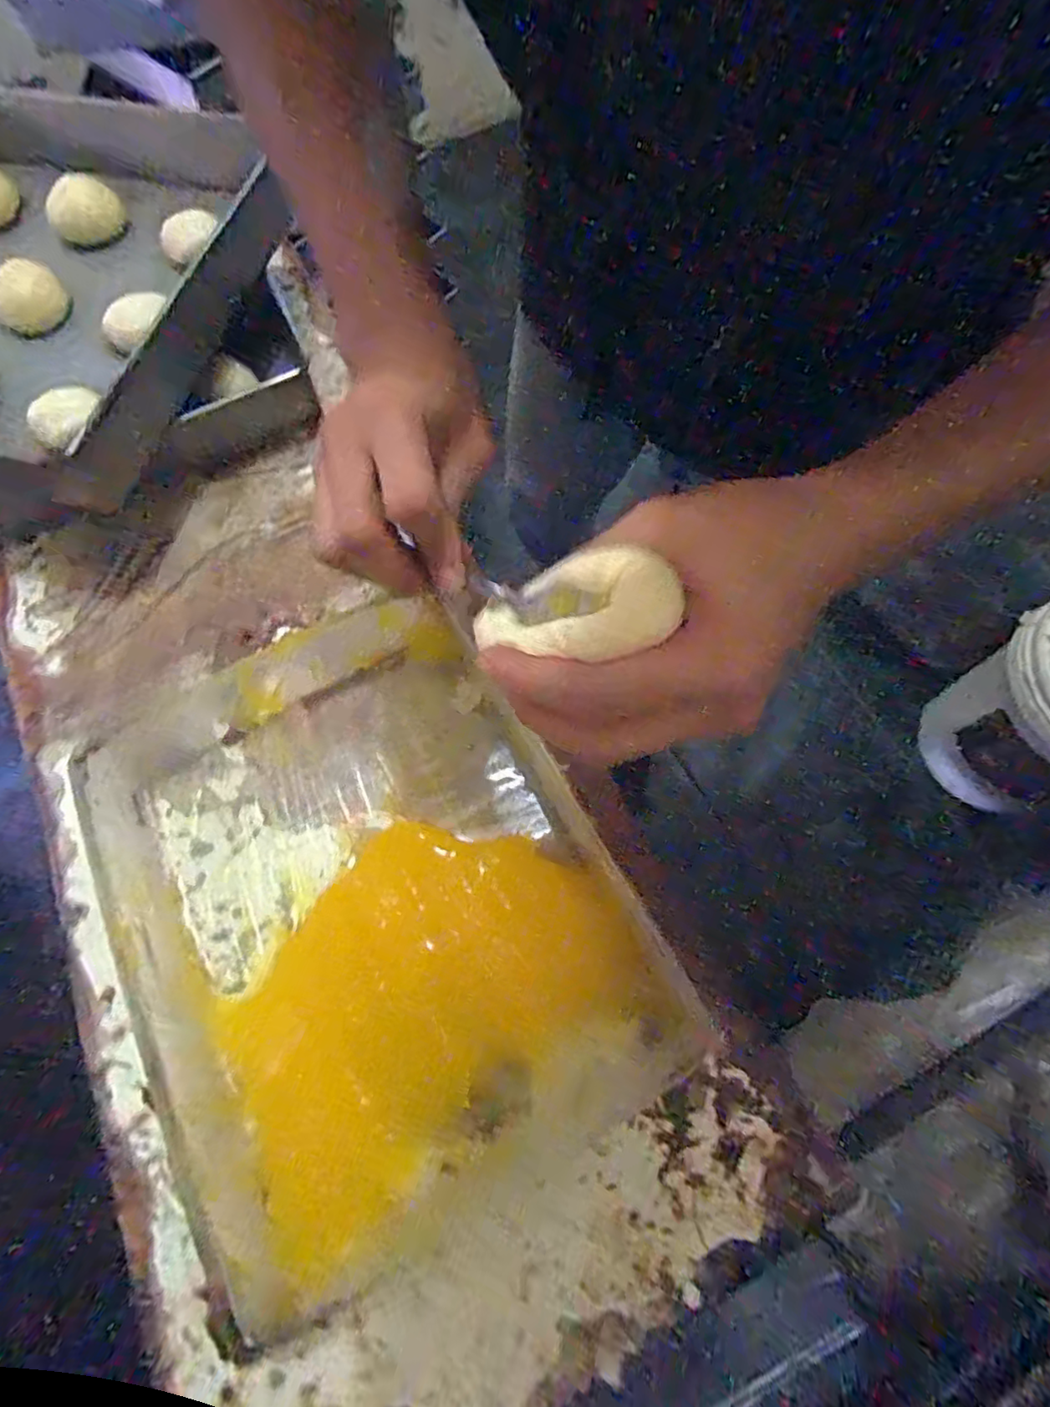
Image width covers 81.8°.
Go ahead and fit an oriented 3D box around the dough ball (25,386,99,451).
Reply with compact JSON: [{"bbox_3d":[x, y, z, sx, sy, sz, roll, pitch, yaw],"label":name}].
[{"bbox_3d":[-0.394,-0.245,0.518,0.039,0.027,0.060,34,74,14],"label":"dough ball"}]

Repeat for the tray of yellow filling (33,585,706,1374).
[{"bbox_3d":[-0.128,0.122,0.406,0.323,0.058,0.418,-31,69,-9],"label":"tray of yellow filling"}]

